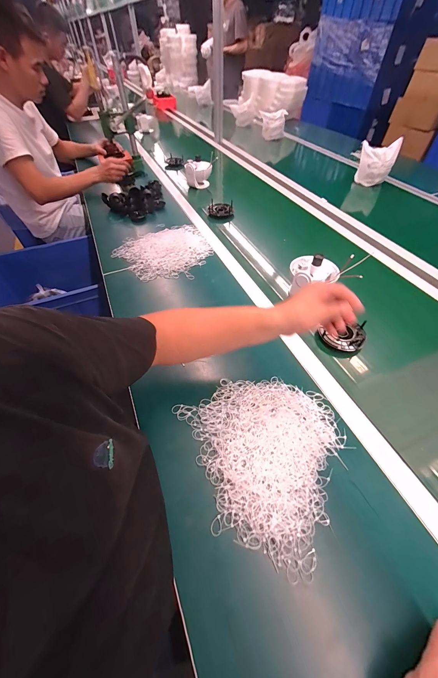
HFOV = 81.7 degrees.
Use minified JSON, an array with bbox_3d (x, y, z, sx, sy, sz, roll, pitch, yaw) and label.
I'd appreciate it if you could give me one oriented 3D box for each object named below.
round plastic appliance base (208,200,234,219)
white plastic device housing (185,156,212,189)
[{"bbox_3d":[0.012,-0.484,0.971,0.101,0.051,0.097,-9,53,-6],"label":"round plastic appliance base"},{"bbox_3d":[-0.089,-0.724,1.118,0.118,0.111,0.065,-2,53,-1],"label":"white plastic device housing"}]

